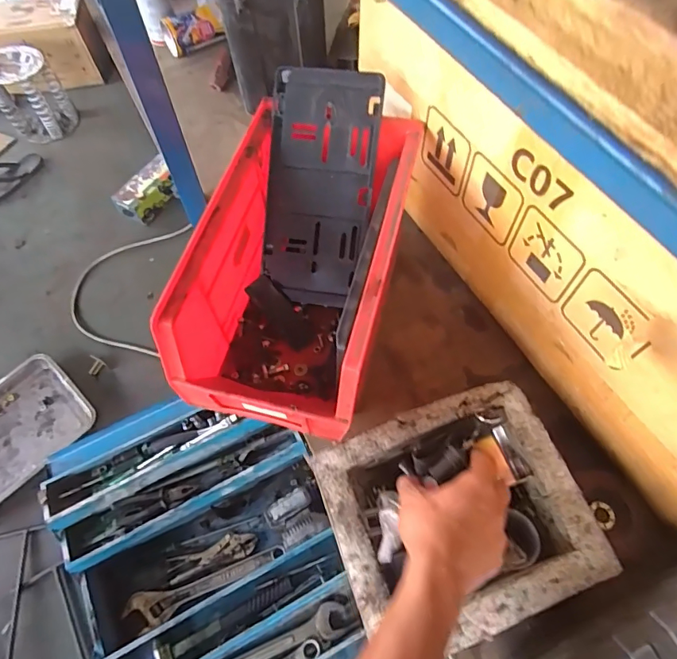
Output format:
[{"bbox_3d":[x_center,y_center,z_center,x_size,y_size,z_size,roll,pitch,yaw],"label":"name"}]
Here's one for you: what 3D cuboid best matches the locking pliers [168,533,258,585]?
[{"bbox_3d":[-0.282,0.510,1.058,0.196,0.015,0.056,-17,62,-9],"label":"locking pliers"}]

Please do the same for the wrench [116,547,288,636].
[{"bbox_3d":[-0.289,0.554,1.026,0.347,0.021,0.073,-21,63,-11],"label":"wrench"}]

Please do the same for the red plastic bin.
[{"bbox_3d":[-0.041,-0.077,0.576,0.205,0.170,0.368,13,62,8],"label":"red plastic bin"}]

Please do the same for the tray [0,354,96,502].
[{"bbox_3d":[-0.845,0.279,1.191,0.279,0.060,0.395,39,68,19],"label":"tray"}]

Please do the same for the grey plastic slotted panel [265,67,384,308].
[{"bbox_3d":[-0.024,-0.177,0.605,0.134,0.023,0.284,7,103,5],"label":"grey plastic slotted panel"}]

